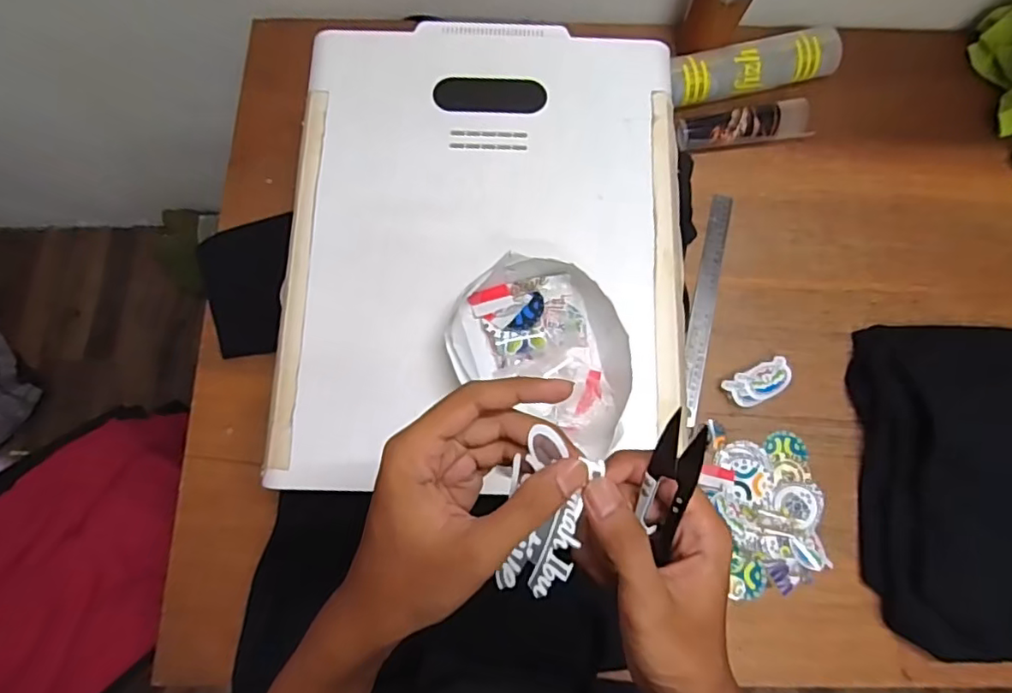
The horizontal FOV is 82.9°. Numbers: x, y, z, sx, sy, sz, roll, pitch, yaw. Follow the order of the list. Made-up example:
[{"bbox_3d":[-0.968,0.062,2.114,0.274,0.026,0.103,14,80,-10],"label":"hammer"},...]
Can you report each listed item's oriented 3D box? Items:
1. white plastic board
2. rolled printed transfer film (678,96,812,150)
[{"bbox_3d":[-0.015,-0.111,0.583,0.398,0.026,0.489,2,75,-1],"label":"white plastic board"},{"bbox_3d":[0.325,-0.303,0.786,0.181,0.042,0.052,-7,75,-3],"label":"rolled printed transfer film"}]

